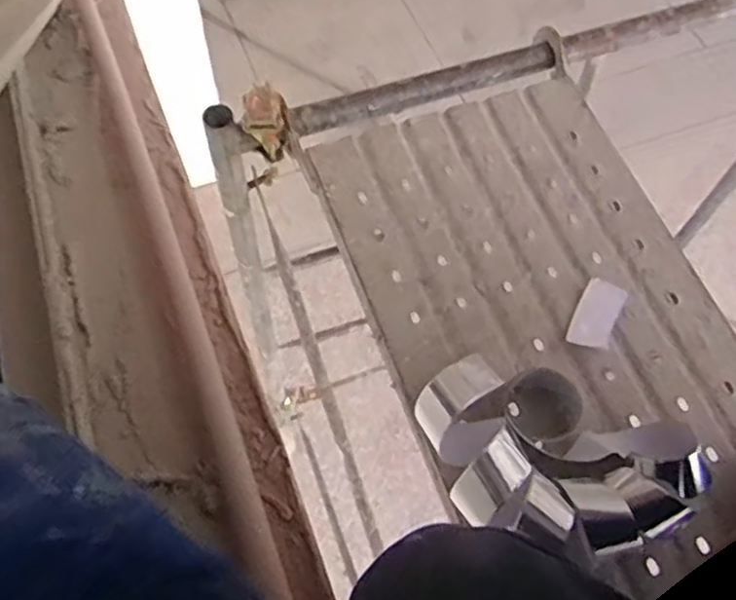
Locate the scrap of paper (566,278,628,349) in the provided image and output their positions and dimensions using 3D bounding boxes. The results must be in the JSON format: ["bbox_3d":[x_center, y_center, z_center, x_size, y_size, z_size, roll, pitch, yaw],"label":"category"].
[{"bbox_3d":[0.269,0.015,0.831,0.050,0.007,0.097,33,65,0],"label":"scrap of paper"}]

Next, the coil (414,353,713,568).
[{"bbox_3d":[0.184,0.165,0.731,0.282,0.080,0.204,29,66,12],"label":"coil"}]

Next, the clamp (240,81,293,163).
[{"bbox_3d":[-0.133,-0.233,0.938,0.059,0.090,0.066,-4,64,-4],"label":"clamp"}]

